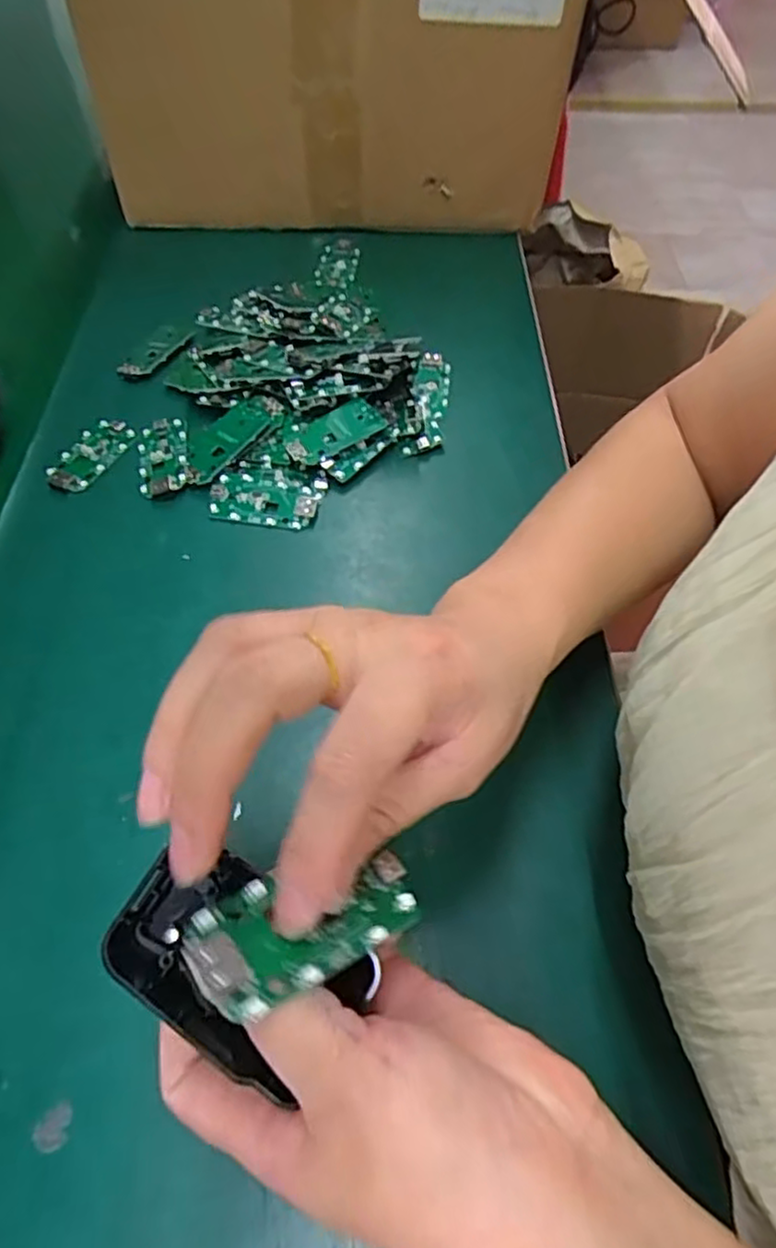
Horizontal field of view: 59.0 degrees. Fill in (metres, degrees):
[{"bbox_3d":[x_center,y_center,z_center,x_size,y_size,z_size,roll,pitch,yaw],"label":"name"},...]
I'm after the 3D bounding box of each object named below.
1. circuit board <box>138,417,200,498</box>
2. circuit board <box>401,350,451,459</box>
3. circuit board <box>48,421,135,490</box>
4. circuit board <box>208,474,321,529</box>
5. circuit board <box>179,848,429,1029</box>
[{"bbox_3d":[-0.141,-0.106,0.431,0.034,0.006,0.061,-14,58,-11],"label":"circuit board"},{"bbox_3d":[0.028,-0.152,0.469,0.026,0.010,0.101,8,57,4],"label":"circuit board"},{"bbox_3d":[-0.188,-0.108,0.434,0.031,0.005,0.061,23,59,13],"label":"circuit board"},{"bbox_3d":[-0.075,-0.075,0.414,0.063,0.007,0.033,7,56,3],"label":"circuit board"},{"bbox_3d":[-0.021,0.079,0.181,0.063,0.009,0.029,-5,54,-33],"label":"circuit board"}]

